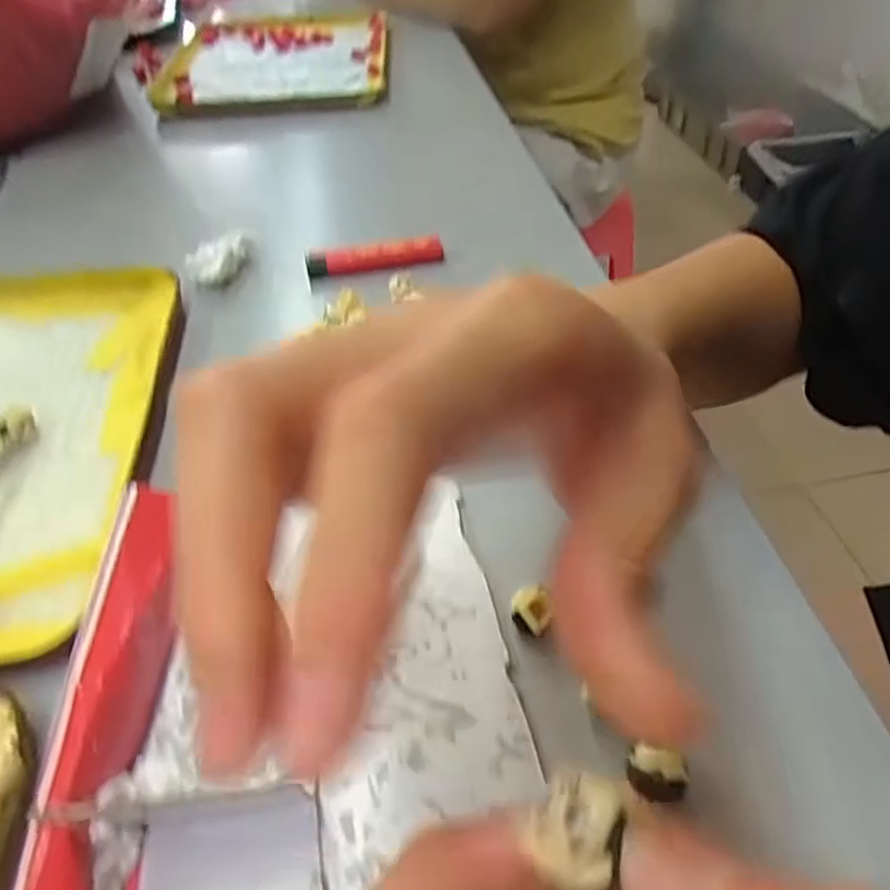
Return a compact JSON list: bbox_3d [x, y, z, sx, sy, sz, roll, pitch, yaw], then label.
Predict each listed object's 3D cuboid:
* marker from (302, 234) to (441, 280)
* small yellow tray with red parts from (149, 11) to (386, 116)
[{"bbox_3d":[-0.041,-0.110,0.405,0.078,0.014,0.011,-11,47,-8],"label":"marker"},{"bbox_3d":[-0.160,-0.376,0.676,0.200,0.027,0.260,-4,46,-1],"label":"small yellow tray with red parts"}]

